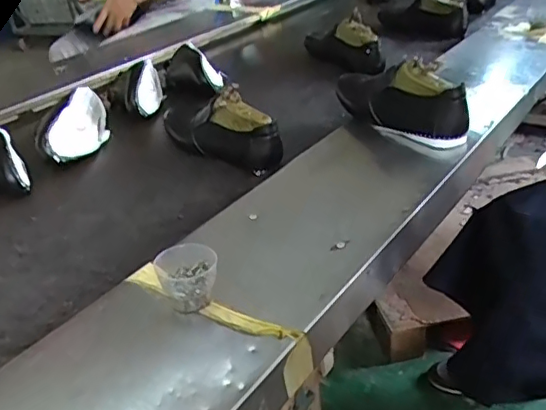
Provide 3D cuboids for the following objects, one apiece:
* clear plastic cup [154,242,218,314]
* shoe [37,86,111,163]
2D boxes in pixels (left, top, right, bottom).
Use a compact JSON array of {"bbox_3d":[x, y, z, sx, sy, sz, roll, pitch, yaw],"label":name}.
[{"bbox_3d":[-0.088,0.076,0.592,0.064,0.054,0.052,-9,31,-5],"label":"clear plastic cup"},{"bbox_3d":[-0.367,-0.143,1.065,0.098,0.083,0.255,-11,32,-9],"label":"shoe"}]

